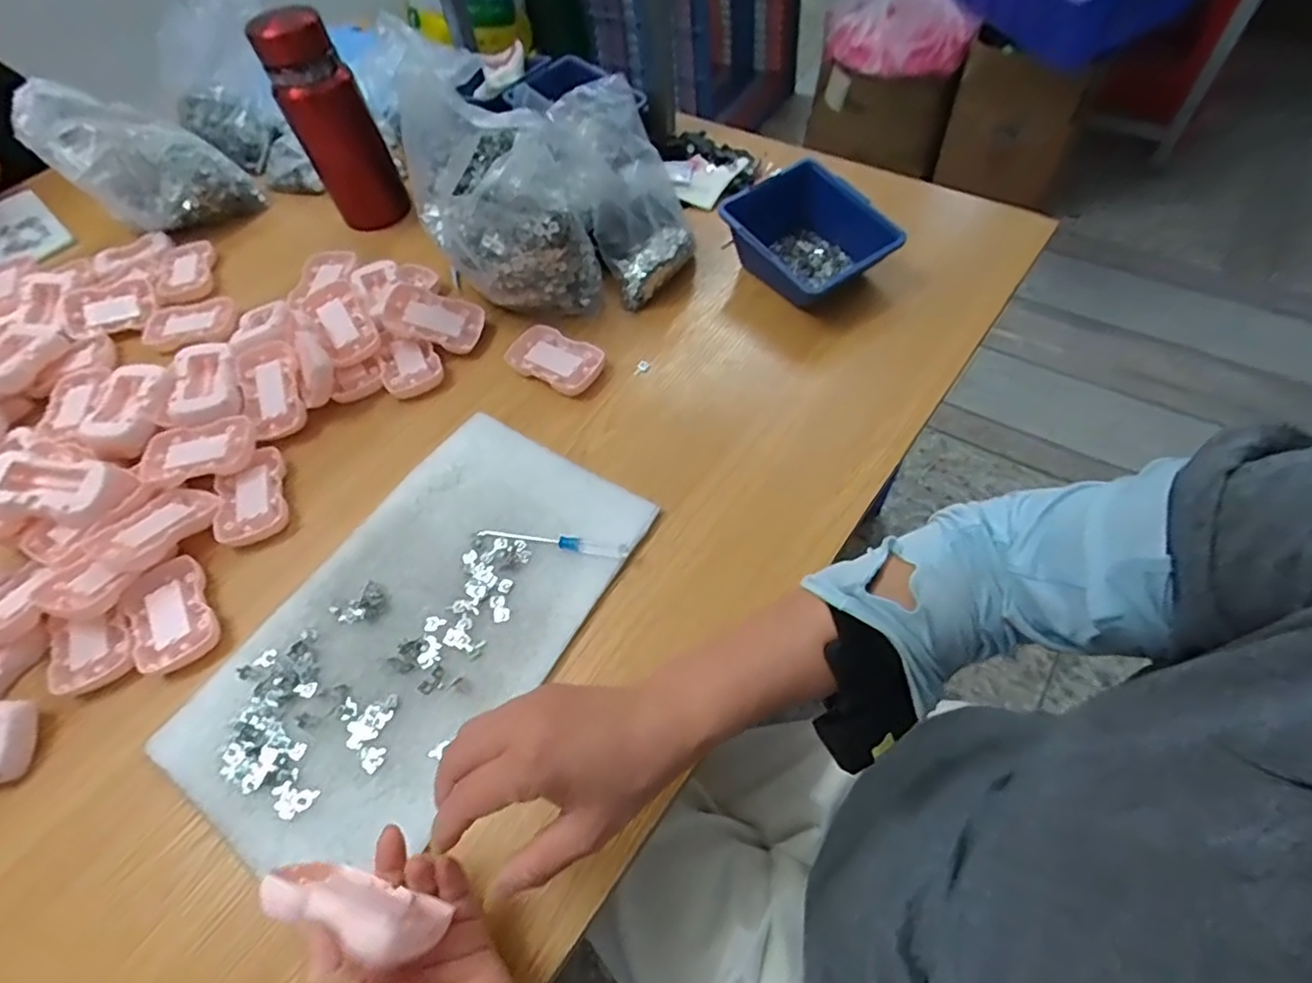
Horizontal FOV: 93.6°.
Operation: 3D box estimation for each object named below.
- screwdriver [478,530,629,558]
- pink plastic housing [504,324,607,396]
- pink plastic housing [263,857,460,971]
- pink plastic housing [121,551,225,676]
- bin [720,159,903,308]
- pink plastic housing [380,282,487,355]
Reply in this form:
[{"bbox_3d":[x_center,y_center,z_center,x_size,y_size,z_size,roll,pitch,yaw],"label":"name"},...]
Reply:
[{"bbox_3d":[-0.079,0.037,0.471,0.119,0.006,0.011,9,59,10],"label":"screwdriver"},{"bbox_3d":[-0.095,-0.124,0.578,0.089,0.017,0.054,25,63,19],"label":"pink plastic housing"},{"bbox_3d":[-0.148,0.205,0.302,0.086,0.052,0.021,12,60,12],"label":"pink plastic housing"},{"bbox_3d":[-0.371,0.092,0.471,0.055,0.010,0.088,-35,62,-16],"label":"pink plastic housing"},{"bbox_3d":[0.144,-0.239,0.595,0.108,0.086,0.147,-35,62,-16],"label":"bin"},{"bbox_3d":[-0.217,-0.171,0.599,0.093,0.012,0.054,17,72,-12],"label":"pink plastic housing"}]

